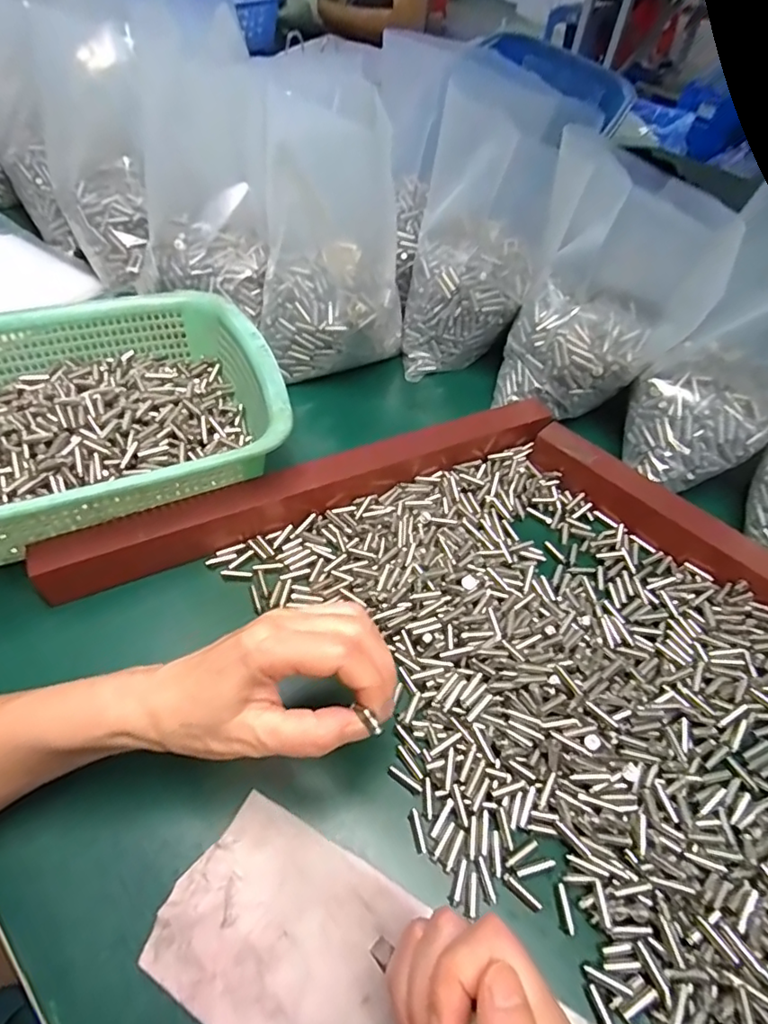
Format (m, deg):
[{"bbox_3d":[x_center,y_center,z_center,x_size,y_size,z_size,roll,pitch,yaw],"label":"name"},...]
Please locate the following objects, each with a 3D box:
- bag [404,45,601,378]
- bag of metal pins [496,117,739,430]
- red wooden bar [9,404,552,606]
[{"bbox_3d":[0.092,-0.266,0.505,0.114,0.211,0.142,13,52,9],"label":"bag"},{"bbox_3d":[0.180,-0.169,0.451,0.136,0.186,0.075,15,52,10],"label":"bag of metal pins"},{"bbox_3d":[-0.046,-0.020,0.414,0.395,0.044,0.031,-20,55,-17],"label":"red wooden bar"}]

